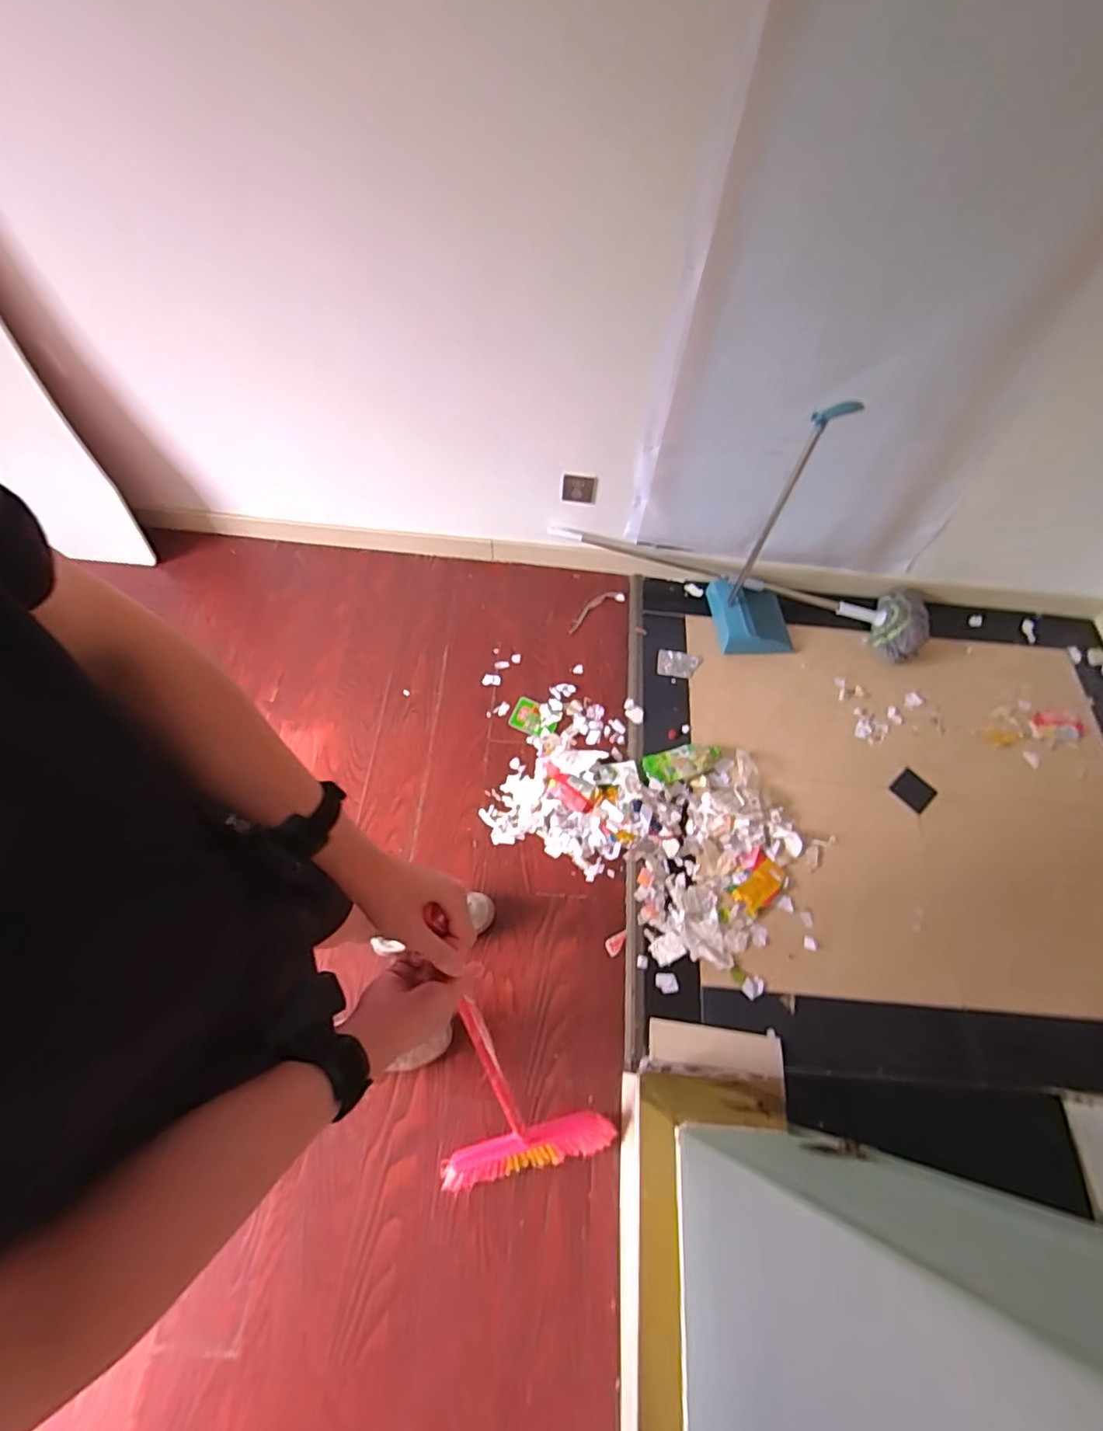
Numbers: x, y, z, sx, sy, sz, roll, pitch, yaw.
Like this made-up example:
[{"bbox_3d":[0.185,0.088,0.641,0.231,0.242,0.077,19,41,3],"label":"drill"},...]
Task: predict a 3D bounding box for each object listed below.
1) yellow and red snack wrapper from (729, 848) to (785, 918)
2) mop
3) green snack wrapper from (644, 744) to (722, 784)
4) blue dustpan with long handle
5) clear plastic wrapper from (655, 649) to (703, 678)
[{"bbox_3d":[0.499,0.406,1.400,0.089,0.014,0.139,39,67,17],"label":"yellow and red snack wrapper"},{"bbox_3d":[0.542,-0.398,1.706,1.126,0.087,0.228,14,62,4],"label":"mop"},{"bbox_3d":[0.345,0.121,1.526,0.206,0.024,0.088,-13,63,-9],"label":"green snack wrapper"},{"bbox_3d":[0.585,-0.421,1.471,0.204,0.685,0.247,-10,63,-8],"label":"blue dustpan with long handle"},{"bbox_3d":[0.367,-0.147,1.692,0.125,0.014,0.084,13,62,4],"label":"clear plastic wrapper"}]

